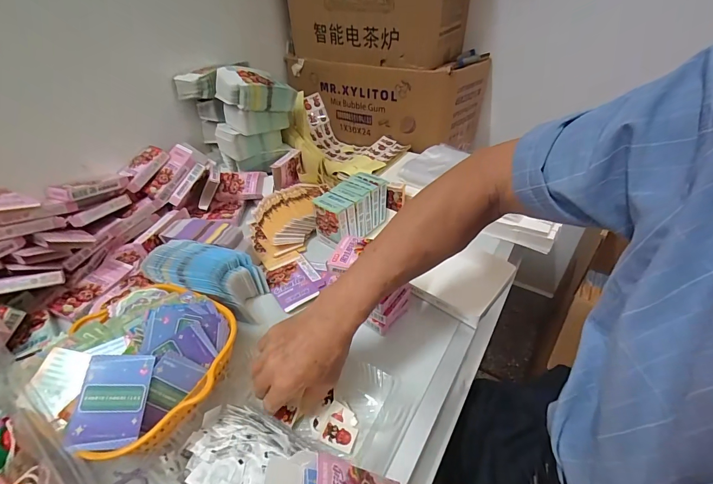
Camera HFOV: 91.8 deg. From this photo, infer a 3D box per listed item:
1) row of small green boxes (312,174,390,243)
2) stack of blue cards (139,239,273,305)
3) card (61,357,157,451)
[{"bbox_3d":[-0.009,-0.062,0.671,0.080,0.089,0.144,24,48,28],"label":"row of small green boxes"},{"bbox_3d":[-0.245,0.059,0.550,0.169,0.074,0.090,10,42,15],"label":"stack of blue cards"},{"bbox_3d":[-0.247,0.160,0.349,0.061,0.006,0.085,6,66,-12],"label":"card"}]

